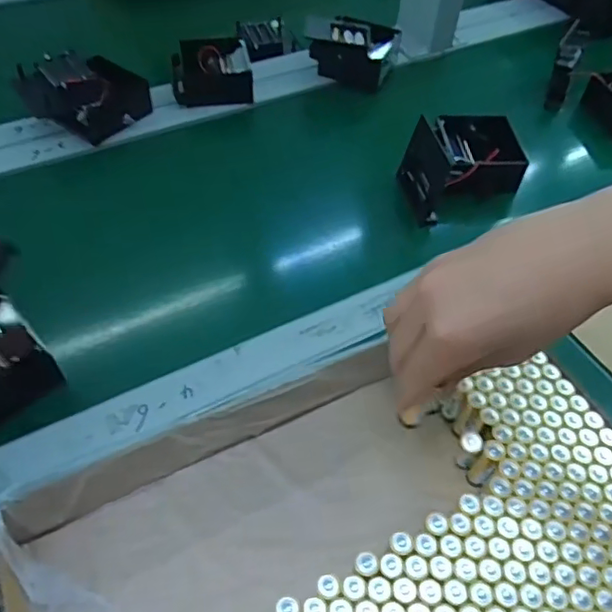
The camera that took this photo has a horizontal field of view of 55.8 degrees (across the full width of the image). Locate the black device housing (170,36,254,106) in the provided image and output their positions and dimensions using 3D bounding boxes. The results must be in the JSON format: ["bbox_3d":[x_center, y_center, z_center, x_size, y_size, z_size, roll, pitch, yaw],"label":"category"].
[{"bbox_3d":[-0.115,-0.280,0.696,0.095,0.043,0.089,-8,53,-11],"label":"black device housing"}]

